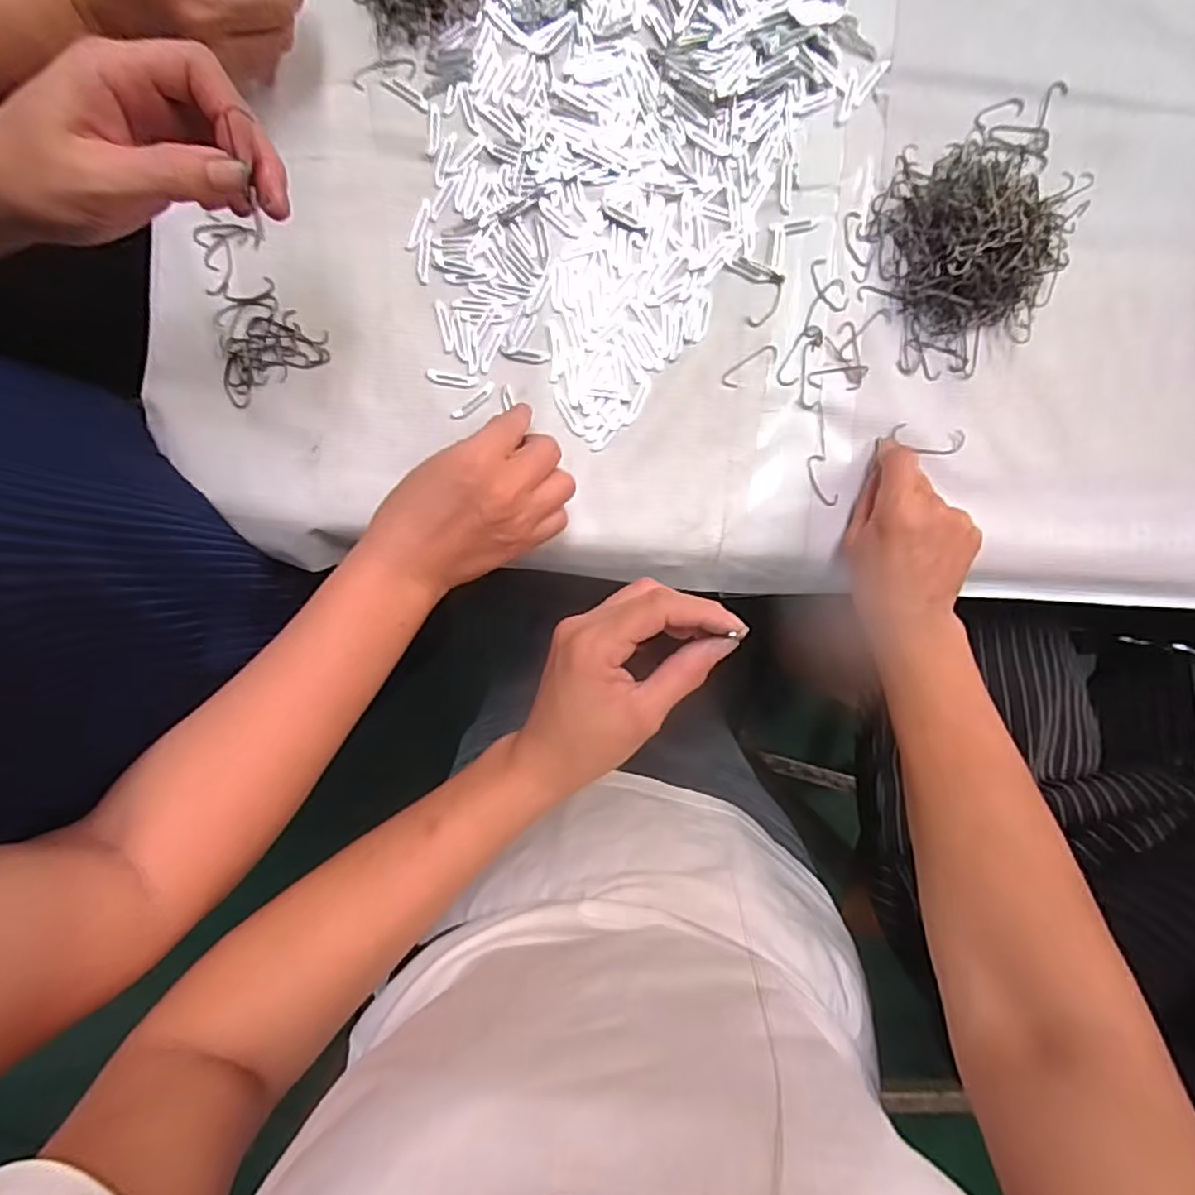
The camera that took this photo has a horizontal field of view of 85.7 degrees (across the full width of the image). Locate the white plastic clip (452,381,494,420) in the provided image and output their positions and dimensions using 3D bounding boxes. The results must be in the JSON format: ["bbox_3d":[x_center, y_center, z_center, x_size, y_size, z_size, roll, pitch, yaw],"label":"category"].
[{"bbox_3d":[-0.084,-0.132,0.434,0.035,0.004,0.008,-39,94,3],"label":"white plastic clip"}]

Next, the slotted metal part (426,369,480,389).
[{"bbox_3d":[-0.097,-0.147,0.433,0.034,0.004,0.009,9,95,-1],"label":"slotted metal part"}]

